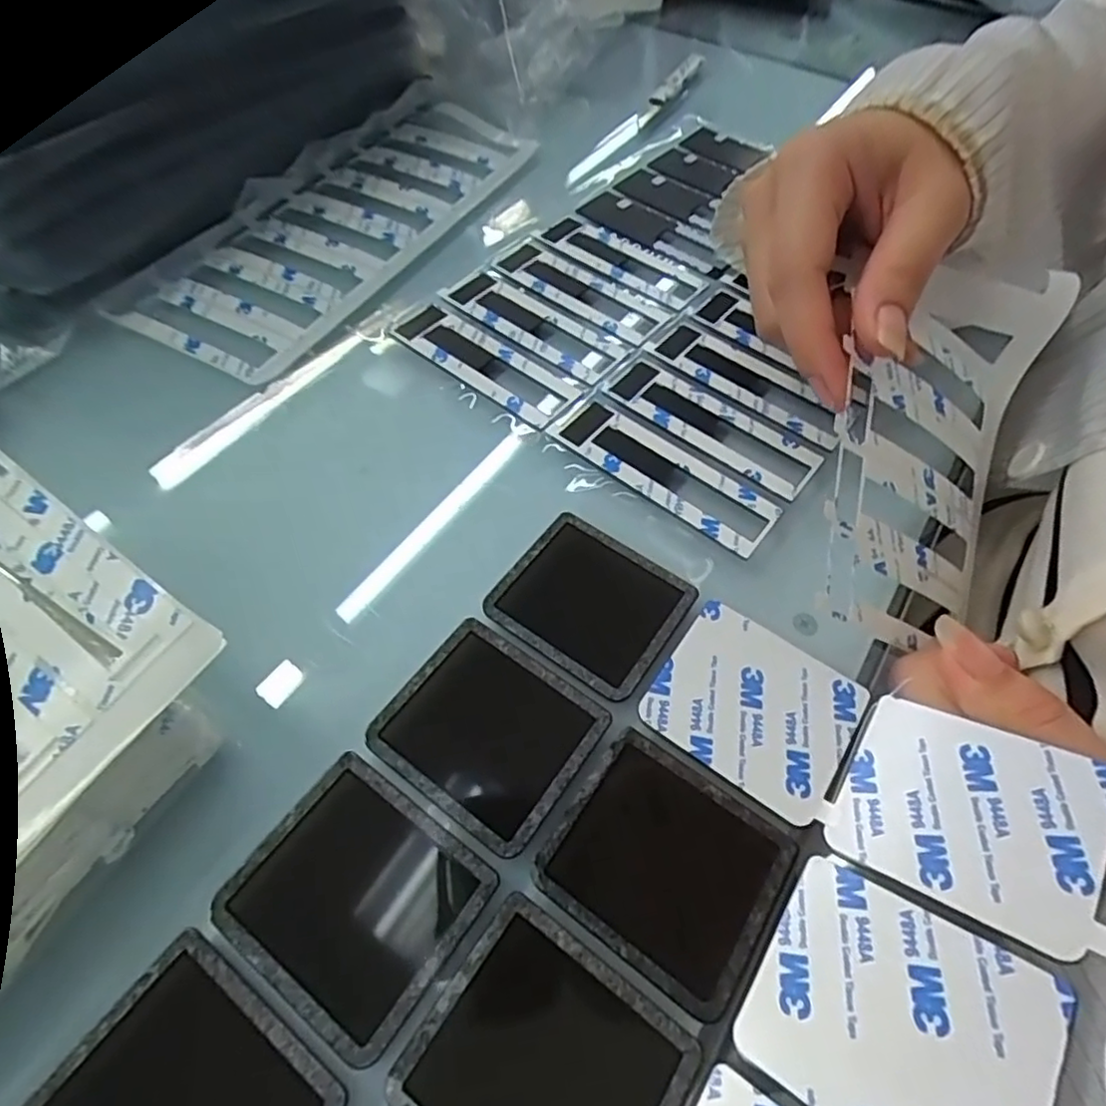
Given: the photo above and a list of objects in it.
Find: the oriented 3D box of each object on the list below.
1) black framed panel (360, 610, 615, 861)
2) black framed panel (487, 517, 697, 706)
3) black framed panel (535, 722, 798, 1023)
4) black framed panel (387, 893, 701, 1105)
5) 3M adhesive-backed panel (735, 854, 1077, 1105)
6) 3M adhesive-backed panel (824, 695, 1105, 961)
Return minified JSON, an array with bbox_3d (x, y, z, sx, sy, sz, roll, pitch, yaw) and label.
[{"bbox_3d":[-0.019,0.050,0.185,0.055,0.004,0.048,32,61,17],"label":"black framed panel"},{"bbox_3d":[0.012,0.015,0.208,0.056,0.004,0.048,32,61,17],"label":"black framed panel"},{"bbox_3d":[0.029,0.082,0.170,0.054,0.009,0.049,32,61,17],"label":"black framed panel"},{"bbox_3d":[-0.002,0.116,0.144,0.054,0.004,0.049,32,61,17],"label":"black framed panel"},{"bbox_3d":[0.075,0.102,0.140,0.055,0.004,0.051,15,54,39],"label":"3M adhesive-backed panel"},{"bbox_3d":[0.104,0.065,0.163,0.056,0.004,0.048,14,56,40],"label":"3M adhesive-backed panel"}]

